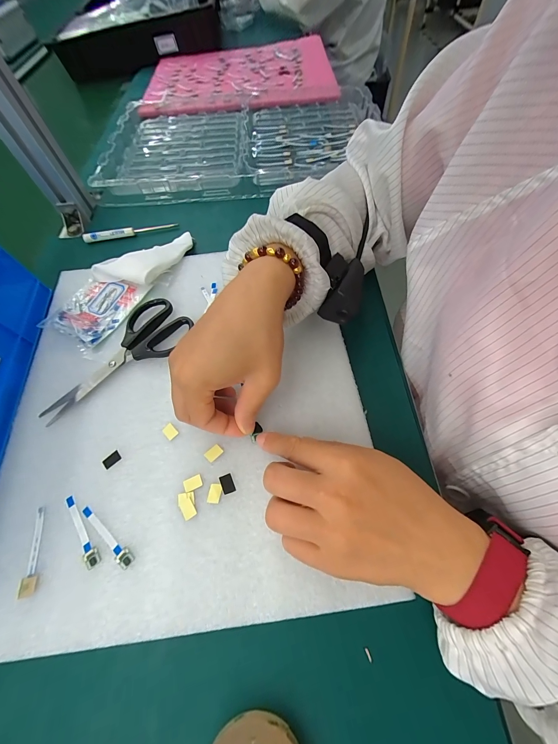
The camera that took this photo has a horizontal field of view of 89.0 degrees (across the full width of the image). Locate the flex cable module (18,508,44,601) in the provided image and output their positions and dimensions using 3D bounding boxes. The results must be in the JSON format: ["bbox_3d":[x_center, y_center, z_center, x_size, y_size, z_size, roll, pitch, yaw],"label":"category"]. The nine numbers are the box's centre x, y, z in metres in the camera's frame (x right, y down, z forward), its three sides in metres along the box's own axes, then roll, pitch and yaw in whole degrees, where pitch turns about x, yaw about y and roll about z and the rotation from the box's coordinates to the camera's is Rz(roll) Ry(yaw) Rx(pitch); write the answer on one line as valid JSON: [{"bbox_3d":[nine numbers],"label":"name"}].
[{"bbox_3d":[-0.189,0.136,0.218,0.011,0.004,0.059,-14,62,-4],"label":"flex cable module"}]

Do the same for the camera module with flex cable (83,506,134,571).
[{"bbox_3d":[-0.134,0.126,0.221,0.061,0.004,0.011,38,71,21],"label":"camera module with flex cable"}]

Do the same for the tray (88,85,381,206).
[{"bbox_3d":[-0.165,-0.411,0.504,0.263,0.028,0.294,-1,62,3],"label":"tray"}]

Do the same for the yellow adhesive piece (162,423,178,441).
[{"bbox_3d":[-0.099,0.054,0.258,0.014,0.004,0.010,40,72,21],"label":"yellow adhesive piece"}]

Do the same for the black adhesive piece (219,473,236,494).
[{"bbox_3d":[-0.043,0.092,0.235,0.010,0.004,0.015,-22,63,-8],"label":"black adhesive piece"}]

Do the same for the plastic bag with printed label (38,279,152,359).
[{"bbox_3d":[-0.212,-0.075,0.327,0.084,0.009,0.099,25,67,16],"label":"plastic bag with printed label"}]

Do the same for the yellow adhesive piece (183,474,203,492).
[{"bbox_3d":[-0.072,0.092,0.235,0.015,0.004,0.010,-22,63,-8],"label":"yellow adhesive piece"}]

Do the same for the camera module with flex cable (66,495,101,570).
[{"bbox_3d":[-0.156,0.124,0.223,0.010,0.004,0.061,-37,66,-15],"label":"camera module with flex cable"}]

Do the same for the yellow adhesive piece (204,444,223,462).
[{"bbox_3d":[-0.057,0.070,0.247,0.014,0.004,0.010,-40,67,-16],"label":"yellow adhesive piece"}]

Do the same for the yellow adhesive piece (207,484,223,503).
[{"bbox_3d":[-0.052,0.099,0.231,0.010,0.004,0.014,6,63,7],"label":"yellow adhesive piece"}]

